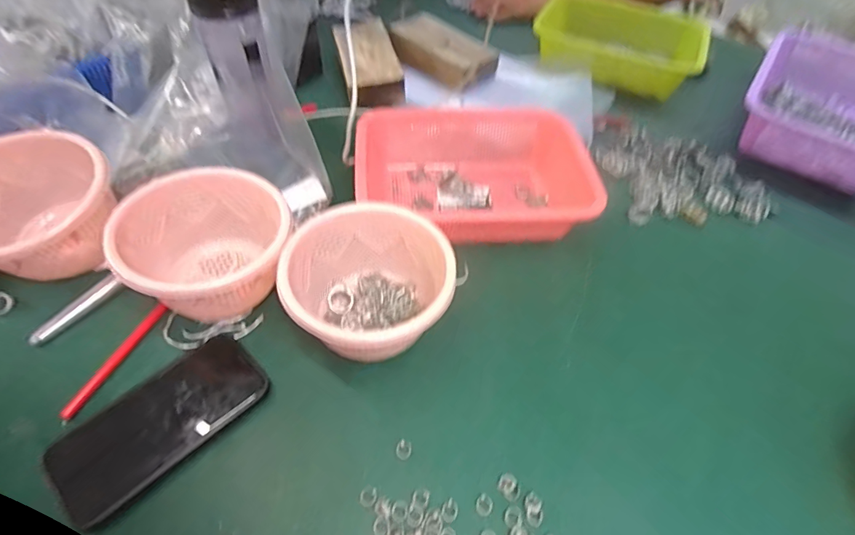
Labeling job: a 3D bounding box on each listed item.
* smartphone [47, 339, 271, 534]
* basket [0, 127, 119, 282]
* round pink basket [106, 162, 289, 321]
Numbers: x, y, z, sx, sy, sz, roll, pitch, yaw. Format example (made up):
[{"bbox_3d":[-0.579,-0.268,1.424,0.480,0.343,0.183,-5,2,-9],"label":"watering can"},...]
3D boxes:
[{"bbox_3d":[-0.216,0.122,0.362,0.078,0.008,0.155,38,55,22],"label":"smartphone"},{"bbox_3d":[-0.371,-0.049,0.427,0.139,0.098,0.139,2,54,-3],"label":"basket"},{"bbox_3d":[-0.202,-0.008,0.425,0.146,0.101,0.141,2,51,-2],"label":"round pink basket"}]

